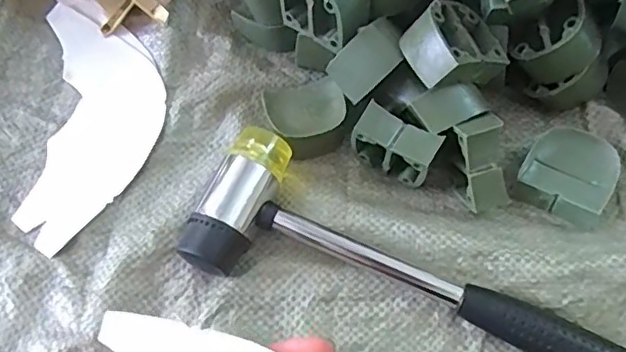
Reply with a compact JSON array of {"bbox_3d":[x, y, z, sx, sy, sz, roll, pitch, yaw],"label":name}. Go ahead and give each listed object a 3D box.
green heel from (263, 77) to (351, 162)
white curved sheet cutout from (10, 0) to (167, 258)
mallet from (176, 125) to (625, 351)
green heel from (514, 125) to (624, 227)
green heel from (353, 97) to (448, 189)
[{"bbox_3d":[-0.003,-0.034,0.330,0.042,0.024,0.041,-20,66,-8],"label":"green heel"},{"bbox_3d":[-0.128,-0.040,0.350,0.075,0.004,0.171,-1,65,-2],"label":"white curved sheet cutout"},{"bbox_3d":[0.068,0.062,0.284,0.270,0.024,0.076,24,68,11],"label":"mallet"},{"bbox_3d":[0.134,-0.002,0.306,0.043,0.025,0.038,26,68,12],"label":"green heel"},{"bbox_3d":[0.044,-0.014,0.313,0.043,0.036,0.020,29,69,14],"label":"green heel"}]

